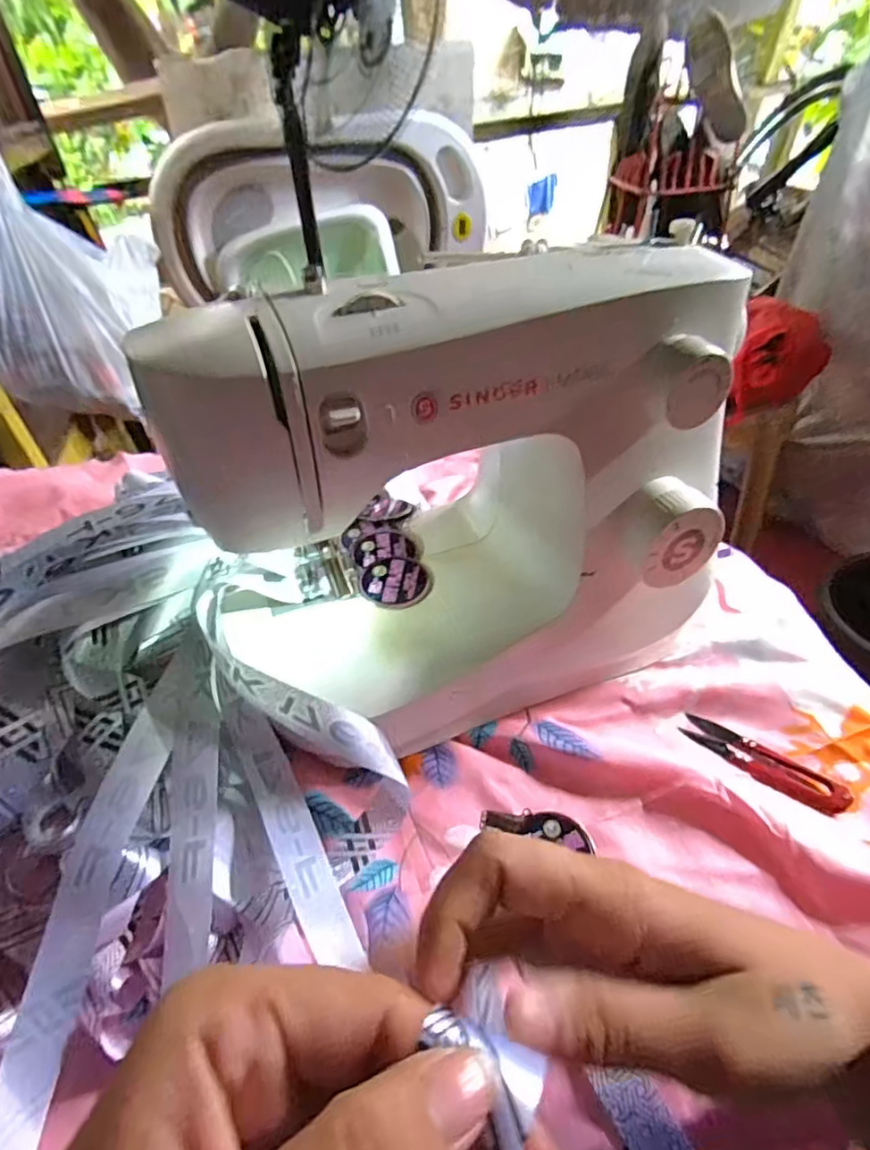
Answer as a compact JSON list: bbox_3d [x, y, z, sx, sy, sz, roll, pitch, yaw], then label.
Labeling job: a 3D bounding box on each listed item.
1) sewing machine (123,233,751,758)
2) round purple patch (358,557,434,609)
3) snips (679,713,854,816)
[{"bbox_3d":[0.024,-0.051,0.390,0.337,0.259,0.174,-16,46,-14],"label":"sewing machine"},{"bbox_3d":[-0.028,0.004,0.421,0.050,0.004,0.049,-1,45,1],"label":"round purple patch"},{"bbox_3d":[0.218,0.124,0.394,0.100,0.017,0.029,33,54,30],"label":"snips"}]

